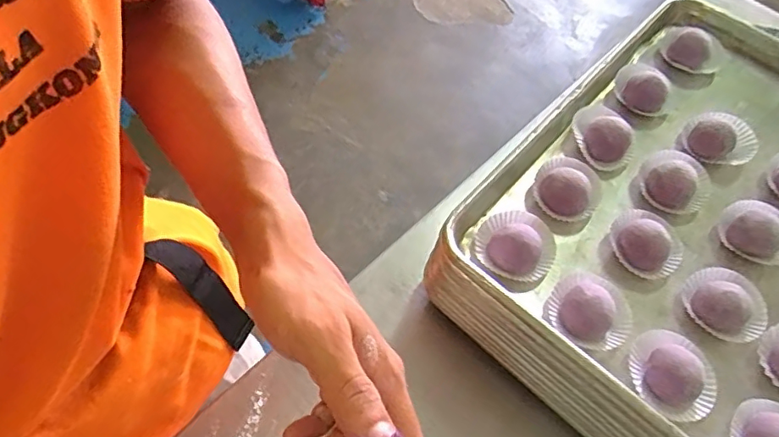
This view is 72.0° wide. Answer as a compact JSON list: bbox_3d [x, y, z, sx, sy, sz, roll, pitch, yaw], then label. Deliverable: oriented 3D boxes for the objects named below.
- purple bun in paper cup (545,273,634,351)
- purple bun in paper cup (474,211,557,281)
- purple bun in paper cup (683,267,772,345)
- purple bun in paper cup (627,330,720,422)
[{"bbox_3d":[0.150,0.065,0.392,0.064,0.030,0.058,-35,68,-21],"label":"purple bun in paper cup"},{"bbox_3d":[0.098,0.019,0.415,0.059,0.026,0.056,1,60,-2],"label":"purple bun in paper cup"},{"bbox_3d":[0.252,0.062,0.399,0.050,0.023,0.057,-27,65,-17],"label":"purple bun in paper cup"},{"bbox_3d":[0.196,0.107,0.370,0.049,0.030,0.059,-22,64,-15],"label":"purple bun in paper cup"}]

